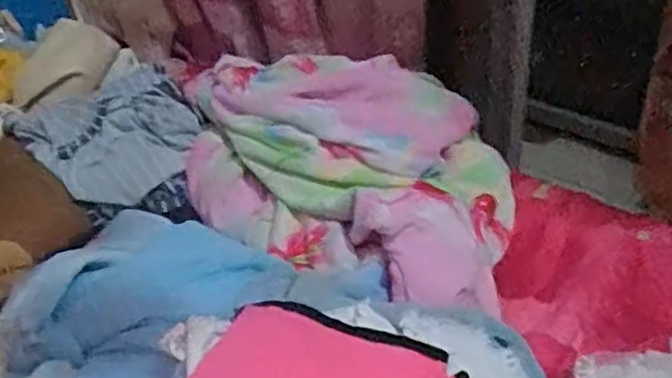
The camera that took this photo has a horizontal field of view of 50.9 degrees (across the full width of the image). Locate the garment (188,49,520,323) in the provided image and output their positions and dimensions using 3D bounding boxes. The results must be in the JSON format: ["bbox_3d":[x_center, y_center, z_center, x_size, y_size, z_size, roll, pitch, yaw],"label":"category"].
[{"bbox_3d":[0.032,-0.053,0.943,0.533,0.144,0.353,26,48,35],"label":"garment"}]

